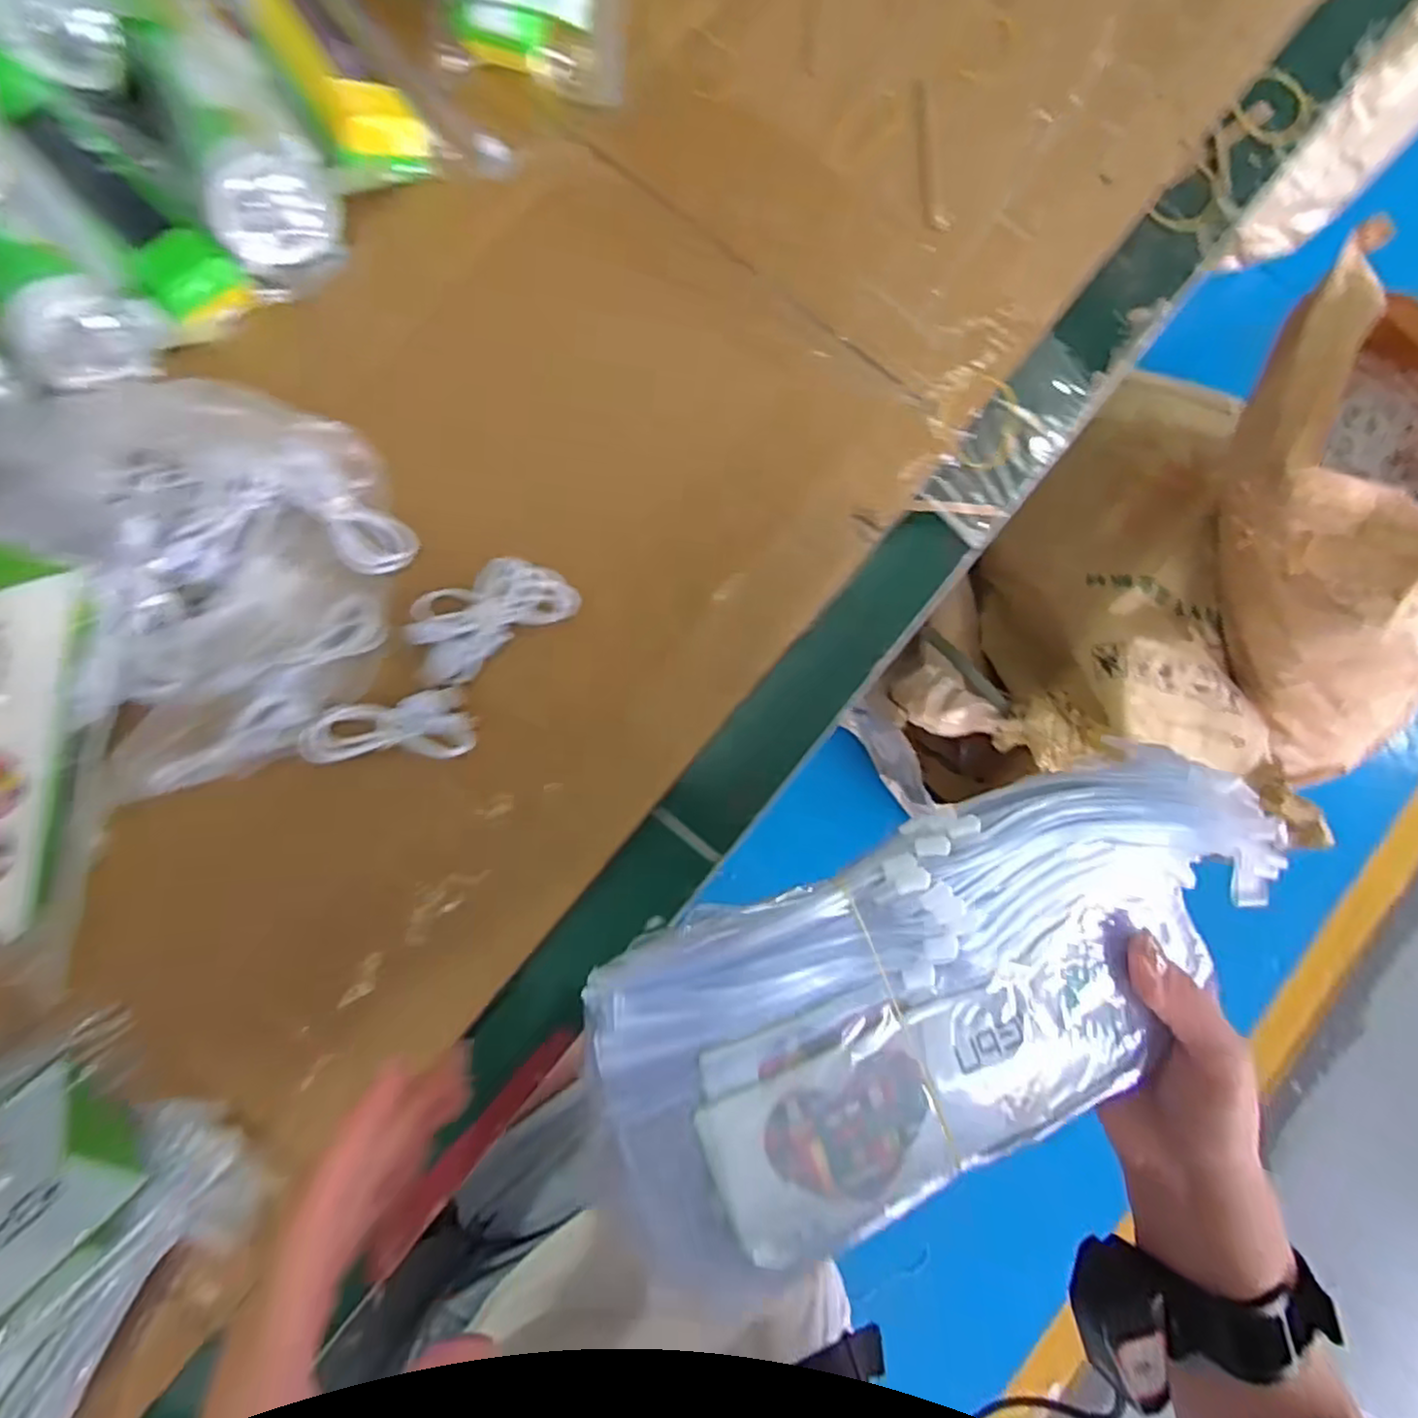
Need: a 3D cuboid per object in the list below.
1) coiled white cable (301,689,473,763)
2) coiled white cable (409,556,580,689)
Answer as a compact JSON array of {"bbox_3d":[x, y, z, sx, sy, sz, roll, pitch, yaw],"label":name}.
[{"bbox_3d":[-0.152,0.010,0.337,0.076,0.010,0.032,-7,82,-2],"label":"coiled white cable"},{"bbox_3d":[-0.105,-0.047,0.336,0.080,0.027,0.048,-25,83,11],"label":"coiled white cable"}]

